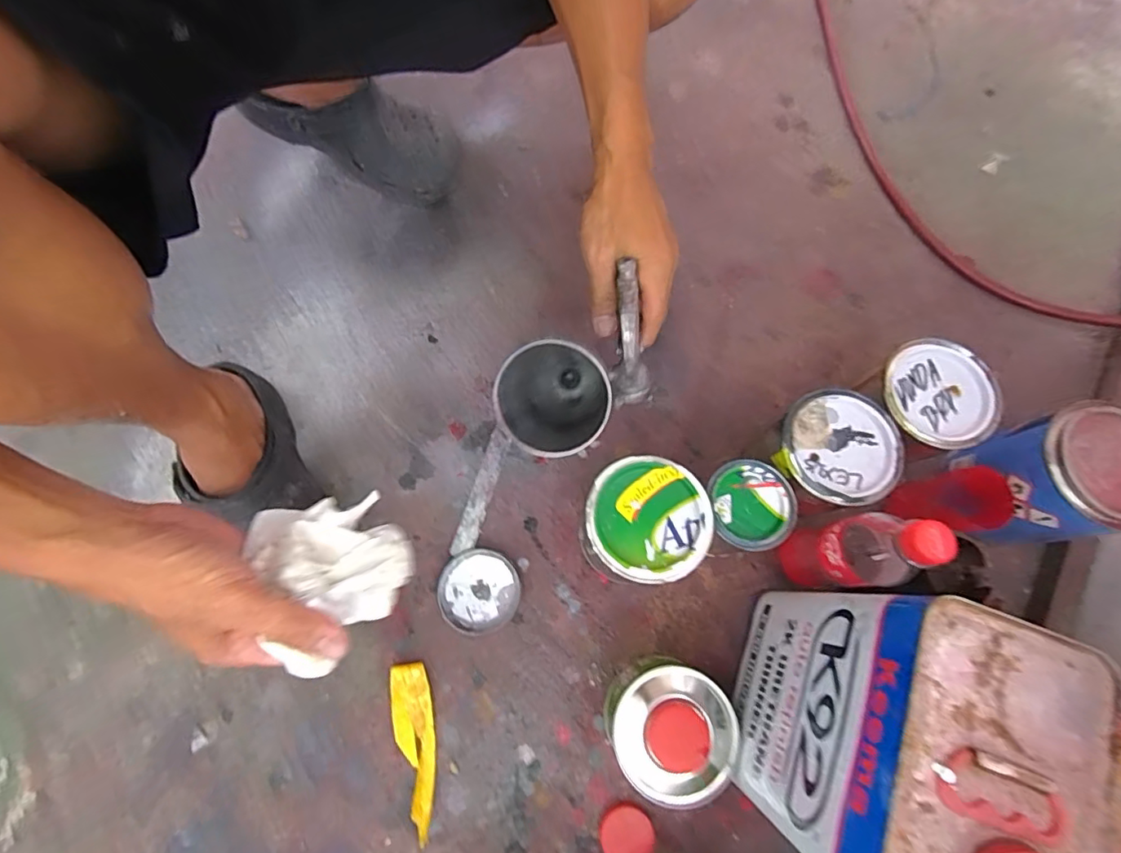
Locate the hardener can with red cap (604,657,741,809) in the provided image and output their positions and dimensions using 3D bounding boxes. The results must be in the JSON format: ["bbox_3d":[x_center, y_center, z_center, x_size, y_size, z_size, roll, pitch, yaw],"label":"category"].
[{"bbox_3d":[0.092,0.250,0.447,0.098,0.084,0.097,0,75,-1],"label":"hardener can with red cap"}]

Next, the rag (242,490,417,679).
[{"bbox_3d":[-0.152,0.098,0.362,0.087,0.060,0.109,-24,77,-7],"label":"rag"}]

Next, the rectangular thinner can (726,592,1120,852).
[{"bbox_3d":[0.214,0.205,0.360,0.110,0.211,0.167,20,74,4],"label":"rectangular thinner can"}]

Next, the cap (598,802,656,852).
[{"bbox_3d":[0.056,0.351,0.460,0.045,0.010,0.046,0,75,-1],"label":"cap"}]

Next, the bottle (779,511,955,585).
[{"bbox_3d":[0.237,0.101,0.437,0.049,0.178,0.056,-8,75,-3],"label":"bottle"}]

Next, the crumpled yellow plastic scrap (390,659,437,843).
[{"bbox_3d":[-0.128,0.285,0.474,0.036,0.014,0.141,-10,75,-3],"label":"crumpled yellow plastic scrap"}]

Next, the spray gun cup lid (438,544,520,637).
[{"bbox_3d":[-0.078,0.156,0.512,0.075,0.010,0.075,0,75,-1],"label":"spray gun cup lid"}]

